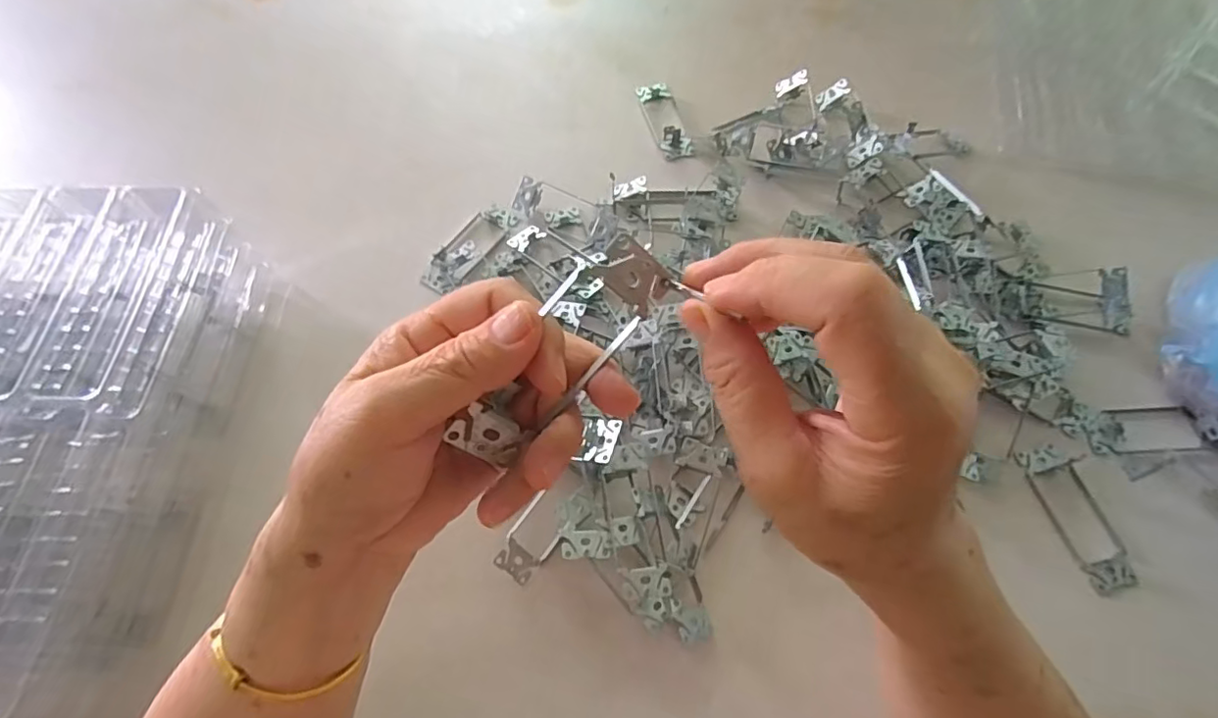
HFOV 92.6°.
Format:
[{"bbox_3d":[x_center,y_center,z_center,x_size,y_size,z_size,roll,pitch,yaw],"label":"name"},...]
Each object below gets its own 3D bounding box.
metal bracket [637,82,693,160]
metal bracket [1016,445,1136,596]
[{"bbox_3d":[0.059,-0.253,0.600,0.034,0.019,0.103,-14,66,-6],"label":"metal bracket"},{"bbox_3d":[0.349,0.112,0.425,0.040,0.019,0.105,-15,66,-6],"label":"metal bracket"}]

